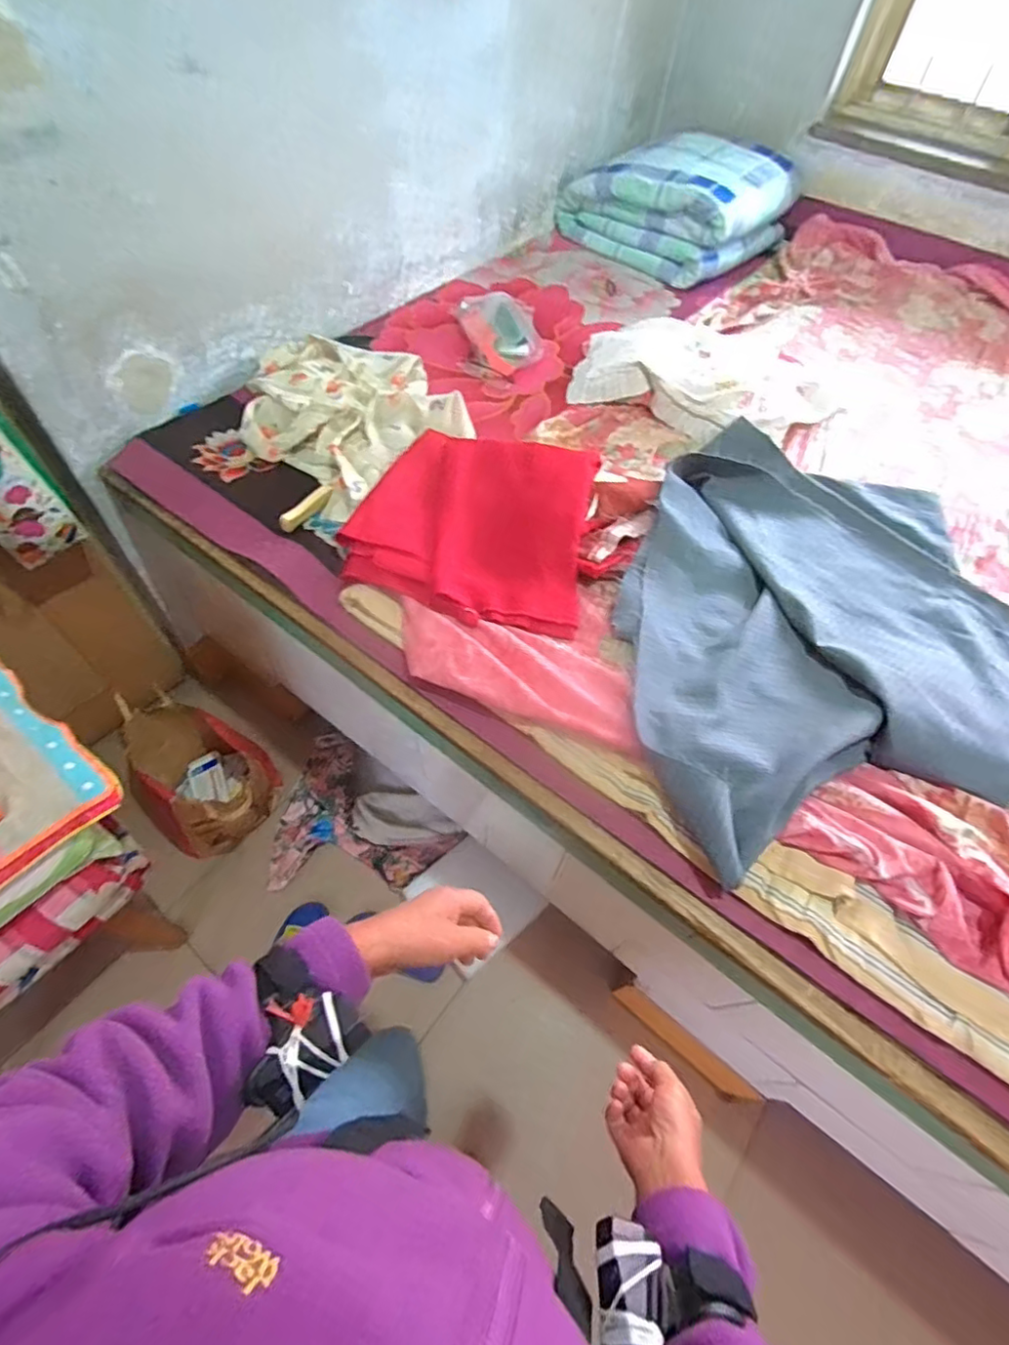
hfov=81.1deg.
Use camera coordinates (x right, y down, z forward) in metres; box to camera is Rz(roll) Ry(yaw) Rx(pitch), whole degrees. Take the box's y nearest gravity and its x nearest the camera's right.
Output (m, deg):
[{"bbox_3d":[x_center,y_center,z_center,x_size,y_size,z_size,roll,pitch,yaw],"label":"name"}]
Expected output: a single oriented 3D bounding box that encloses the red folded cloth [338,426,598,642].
[{"bbox_3d":[-0.038,-0.248,0.938,0.368,0.070,0.380,17,58,7],"label":"red folded cloth"}]

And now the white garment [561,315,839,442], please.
[{"bbox_3d":[0.441,-0.629,1.241,0.558,0.075,0.401,17,58,7],"label":"white garment"}]

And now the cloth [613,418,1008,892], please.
[{"bbox_3d":[0.492,-0.131,0.925,0.702,0.089,0.796,-4,58,-7],"label":"cloth"}]

